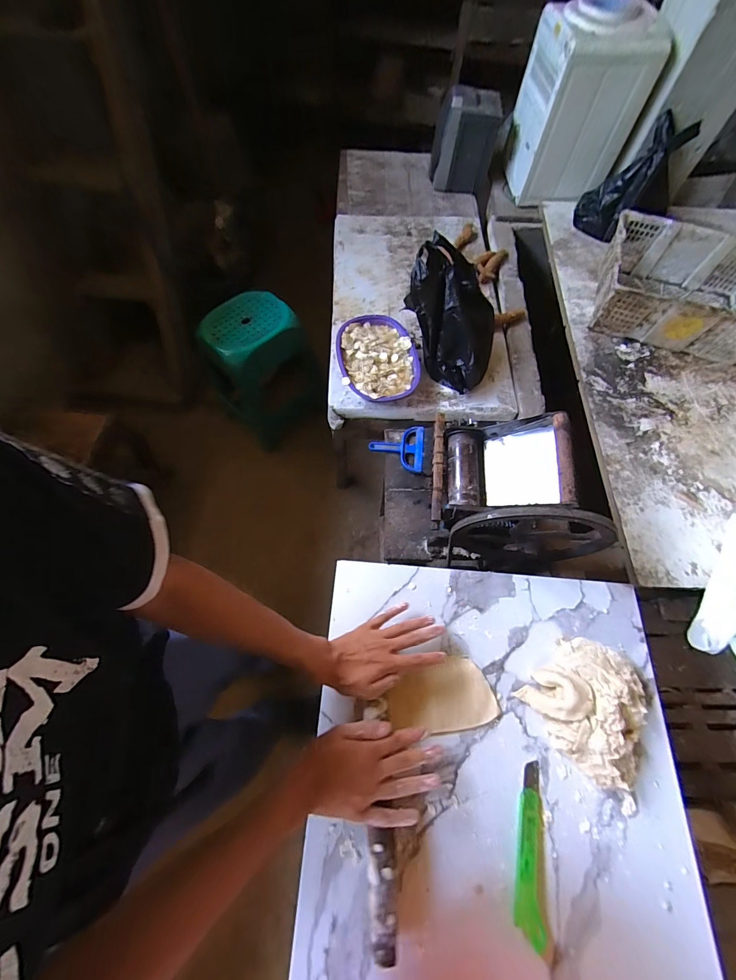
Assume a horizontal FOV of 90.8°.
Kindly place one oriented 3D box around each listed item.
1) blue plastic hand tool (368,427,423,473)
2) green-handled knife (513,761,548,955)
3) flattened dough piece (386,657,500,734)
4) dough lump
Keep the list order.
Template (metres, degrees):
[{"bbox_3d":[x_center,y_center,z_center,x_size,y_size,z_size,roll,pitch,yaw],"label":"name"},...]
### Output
[{"bbox_3d":[0.073,-0.109,0.949,0.139,0.024,0.129,4,68,1],"label":"blue plastic hand tool"},{"bbox_3d":[0.202,0.450,0.455,0.035,0.010,0.173,8,68,3],"label":"green-handled knife"},{"bbox_3d":[0.105,0.299,0.526,0.152,0.008,0.086,-8,68,-3],"label":"flattened dough piece"},{"bbox_3d":[0.319,0.294,0.500,0.157,0.062,0.160,0,68,0],"label":"dough lump"}]

